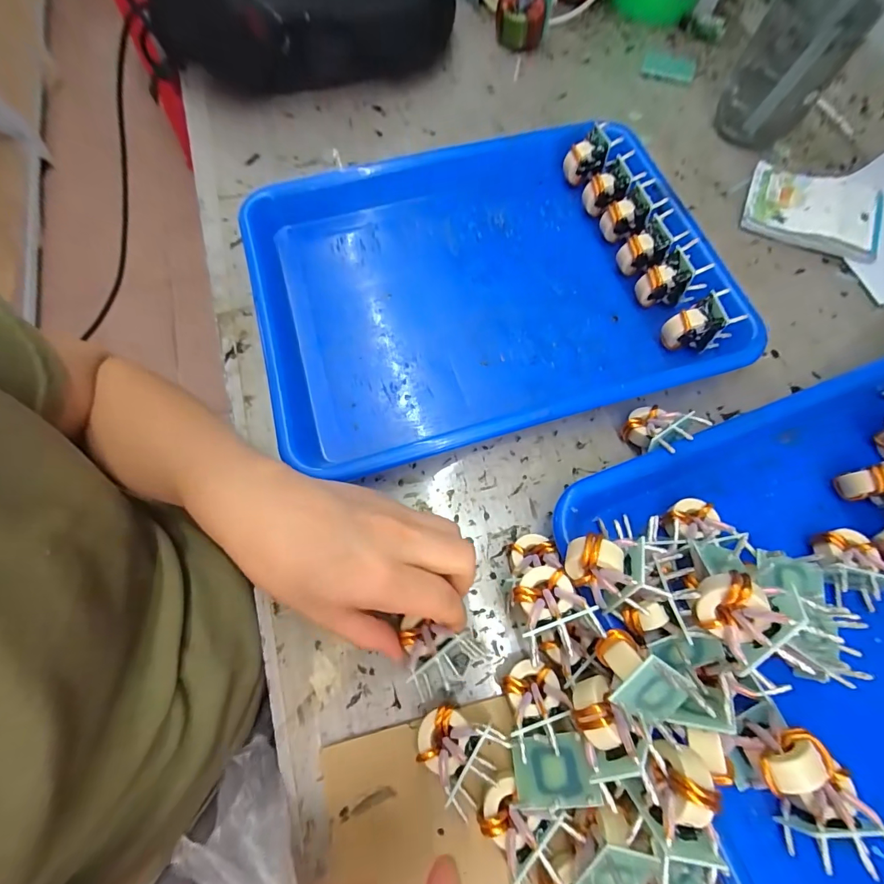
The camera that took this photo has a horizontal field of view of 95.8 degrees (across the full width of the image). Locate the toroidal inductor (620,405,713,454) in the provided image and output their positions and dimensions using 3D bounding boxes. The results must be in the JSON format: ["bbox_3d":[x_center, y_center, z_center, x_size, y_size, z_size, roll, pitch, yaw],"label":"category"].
[{"bbox_3d":[0.141,-0.010,0.261,0.039,0.033,0.034,-26,72,-9],"label":"toroidal inductor"}]

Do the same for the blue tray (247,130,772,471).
[{"bbox_3d":[0.024,-0.120,0.297,0.320,0.041,0.247,-16,71,-5],"label":"blue tray"}]

